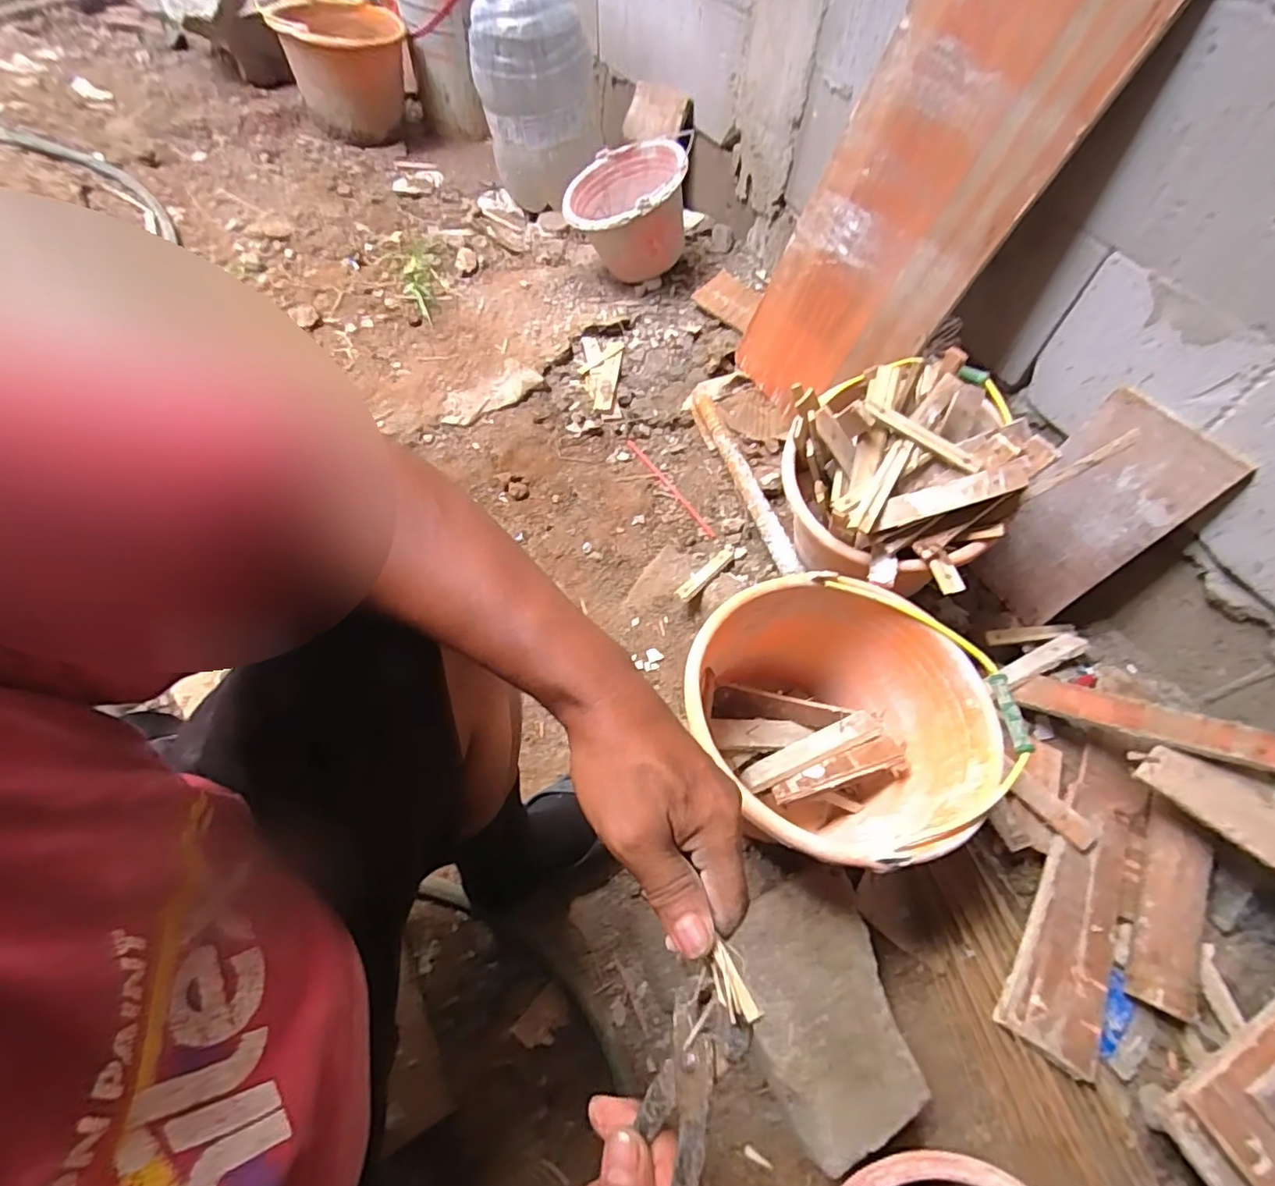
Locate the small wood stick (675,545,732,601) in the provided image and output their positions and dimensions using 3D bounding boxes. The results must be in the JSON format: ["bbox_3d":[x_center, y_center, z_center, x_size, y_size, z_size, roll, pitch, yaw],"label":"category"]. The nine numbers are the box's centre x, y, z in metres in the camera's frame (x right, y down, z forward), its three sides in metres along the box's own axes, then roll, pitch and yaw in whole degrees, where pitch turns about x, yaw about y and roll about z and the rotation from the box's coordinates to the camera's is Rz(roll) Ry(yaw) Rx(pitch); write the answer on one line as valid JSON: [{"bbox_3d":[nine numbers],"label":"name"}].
[{"bbox_3d":[0.108,-0.033,0.875,0.026,0.014,0.168,32,42,17],"label":"small wood stick"}]

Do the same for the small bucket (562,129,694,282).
[{"bbox_3d":[-0.002,-0.778,1.190,0.252,0.174,0.309,-10,56,18],"label":"small bucket"}]

